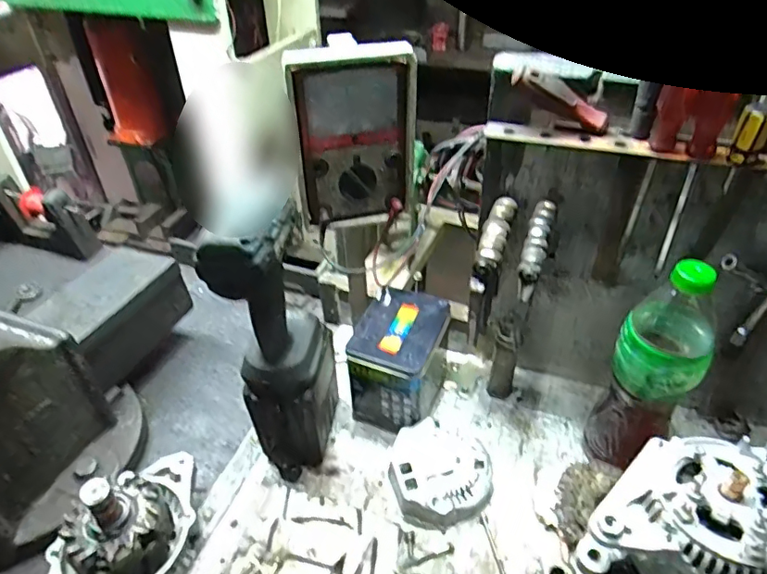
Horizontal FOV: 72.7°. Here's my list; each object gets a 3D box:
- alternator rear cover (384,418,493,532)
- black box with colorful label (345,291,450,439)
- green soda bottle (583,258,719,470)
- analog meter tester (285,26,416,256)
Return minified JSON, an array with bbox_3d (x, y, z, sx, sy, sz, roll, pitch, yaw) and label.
[{"bbox_3d":[0.062,0.202,0.578,0.113,0.034,0.113,-15,43,-15],"label":"alternator rear cover"},{"bbox_3d":[0.022,0.091,0.644,0.094,0.124,0.128,16,44,19],"label":"black box with colorful label"},{"bbox_3d":[0.261,0.085,0.507,0.078,0.243,0.072,28,47,30],"label":"green soda bottle"},{"bbox_3d":[-0.027,-0.139,0.530,0.121,0.190,0.043,-13,41,-15],"label":"analog meter tester"}]

